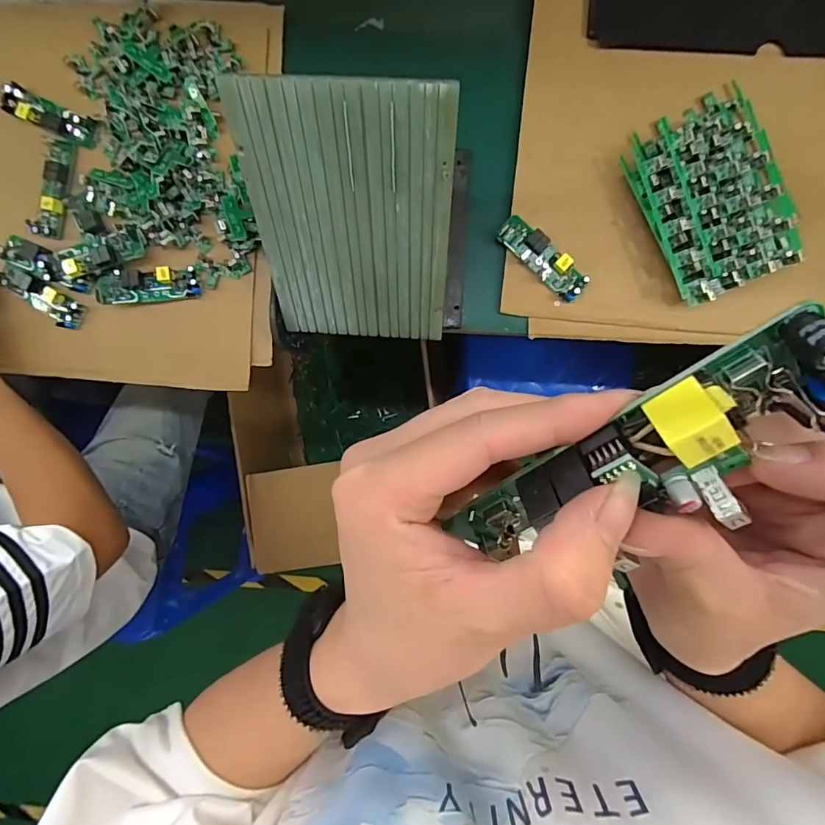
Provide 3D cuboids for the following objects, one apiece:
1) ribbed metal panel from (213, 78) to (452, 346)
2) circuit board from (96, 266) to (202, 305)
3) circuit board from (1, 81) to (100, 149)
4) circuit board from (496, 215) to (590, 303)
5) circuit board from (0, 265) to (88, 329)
[{"bbox_3d":[-0.055,-0.168,0.432,0.178,0.245,0.004,4,53,3],"label":"ribbed metal panel"},{"bbox_3d":[-0.309,-0.149,0.533,0.112,0.021,0.038,-6,91,4],"label":"circuit board"},{"bbox_3d":[-0.425,-0.347,0.530,0.111,0.019,0.034,25,93,3],"label":"circuit board"},{"bbox_3d":[0.145,-0.171,0.505,0.111,0.023,0.034,44,94,2],"label":"circuit board"},{"bbox_3d":[-0.442,-0.140,0.543,0.110,0.017,0.034,34,93,2],"label":"circuit board"}]

